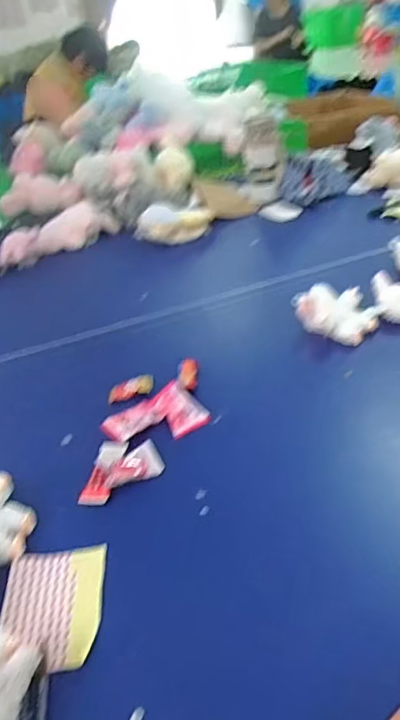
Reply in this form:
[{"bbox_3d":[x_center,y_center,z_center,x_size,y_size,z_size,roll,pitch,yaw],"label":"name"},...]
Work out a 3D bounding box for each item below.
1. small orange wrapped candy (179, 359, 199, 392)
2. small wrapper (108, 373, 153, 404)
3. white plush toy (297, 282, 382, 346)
[{"bbox_3d":[-0.018,0.021,0.792,0.029,0.007,0.078,-8,35,5],"label":"small orange wrapped candy"},{"bbox_3d":[-0.106,0.043,0.788,0.072,0.021,0.035,-16,35,-7],"label":"small wrapper"},{"bbox_3d":[0.219,-0.075,0.826,0.126,0.057,0.093,13,40,28],"label":"white plush toy"}]

